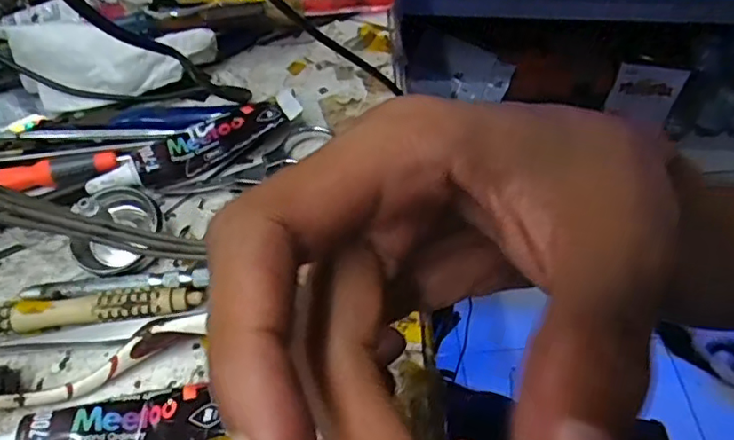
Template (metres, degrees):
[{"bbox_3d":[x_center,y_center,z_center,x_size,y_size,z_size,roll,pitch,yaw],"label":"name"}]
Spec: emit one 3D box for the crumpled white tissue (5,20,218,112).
[{"bbox_3d":[-0.135,-0.087,0.309,0.101,0.040,0.026,-14,55,-6],"label":"crumpled white tissue"}]

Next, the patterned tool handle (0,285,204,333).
[{"bbox_3d":[-0.116,0.039,0.241,0.087,0.014,0.012,-7,54,-2],"label":"patterned tool handle"}]

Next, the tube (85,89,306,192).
[{"bbox_3d":[-0.084,-0.037,0.289,0.105,0.018,0.032,-25,57,-14],"label":"tube"}]

